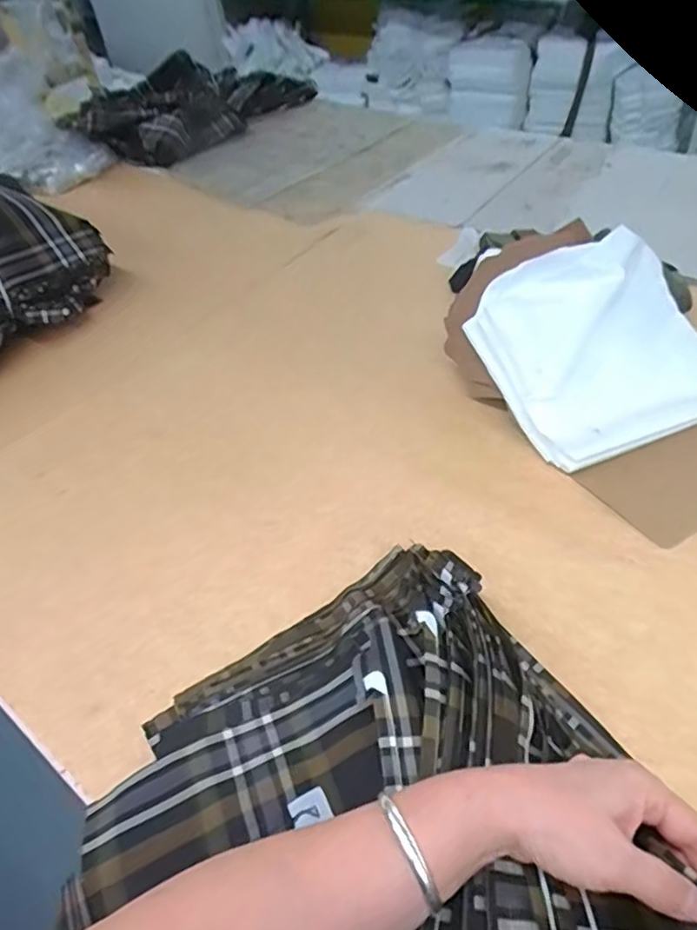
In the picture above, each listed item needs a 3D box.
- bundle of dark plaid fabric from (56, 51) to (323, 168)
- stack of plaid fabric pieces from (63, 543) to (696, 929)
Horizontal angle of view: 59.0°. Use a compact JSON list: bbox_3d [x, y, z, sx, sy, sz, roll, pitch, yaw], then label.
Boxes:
[{"bbox_3d":[-0.329,-0.766,1.311,0.501,0.150,0.176,-36,51,-25],"label":"bundle of dark plaid fabric"},{"bbox_3d":[0.042,0.224,0.363,0.381,0.075,0.323,32,57,33],"label":"stack of plaid fabric pieces"}]

